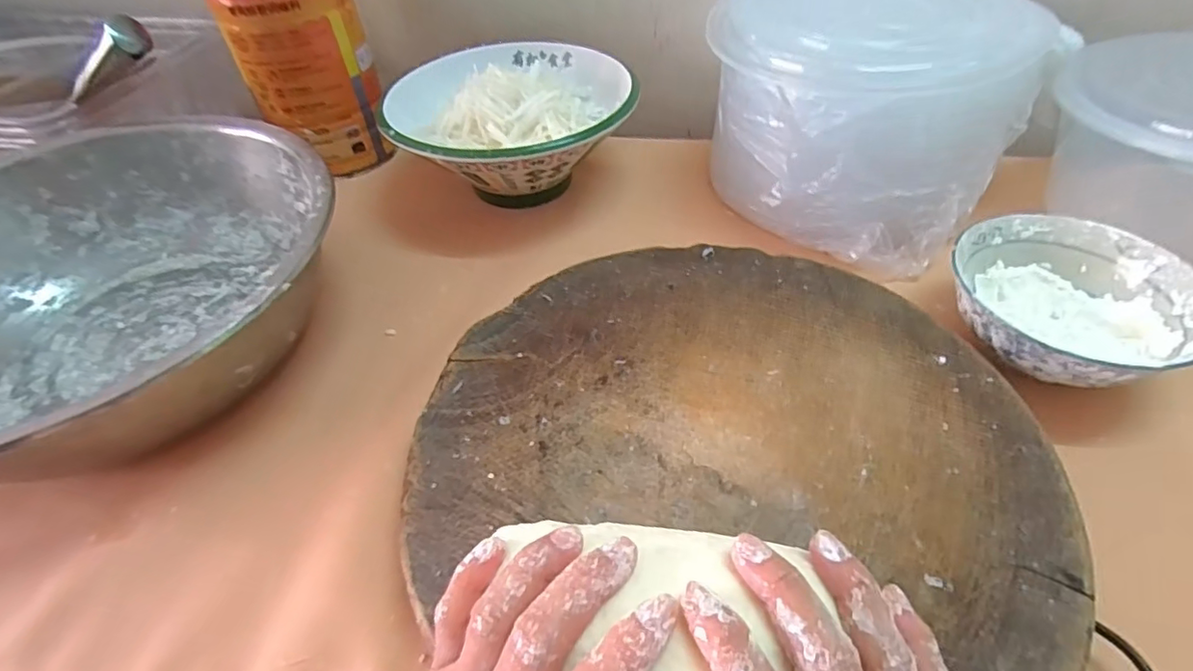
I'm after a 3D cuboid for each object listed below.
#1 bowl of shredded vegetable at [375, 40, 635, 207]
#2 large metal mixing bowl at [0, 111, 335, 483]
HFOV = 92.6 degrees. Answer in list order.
[{"bbox_3d":[-0.082,-0.200,0.563,0.222,0.106,0.216,-2,48,2],"label":"bowl of shredded vegetable"},{"bbox_3d":[-0.345,-0.027,0.413,0.327,0.112,0.317,-2,48,2],"label":"large metal mixing bowl"}]

